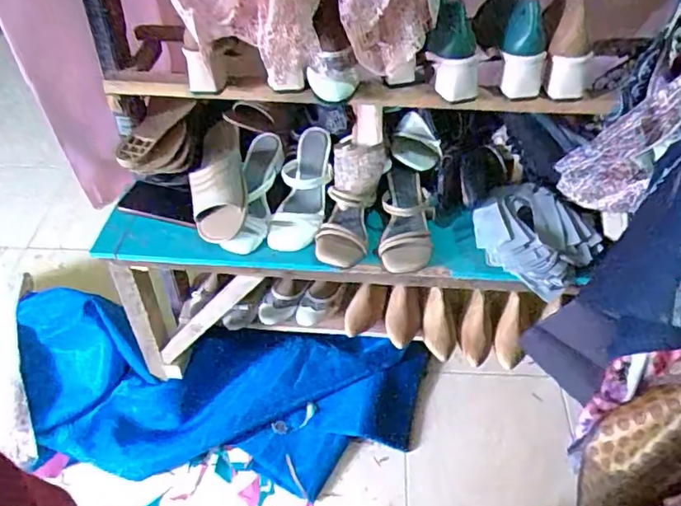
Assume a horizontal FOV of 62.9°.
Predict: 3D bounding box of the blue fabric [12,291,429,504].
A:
[{"bbox_3d":[-0.298,0.327,1.303,0.969,0.265,0.339,3,49,4],"label":"blue fabric"}]

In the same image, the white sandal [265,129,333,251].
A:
[{"bbox_3d":[-0.064,-0.114,0.957,0.086,0.066,0.226,10,75,10],"label":"white sandal"}]

